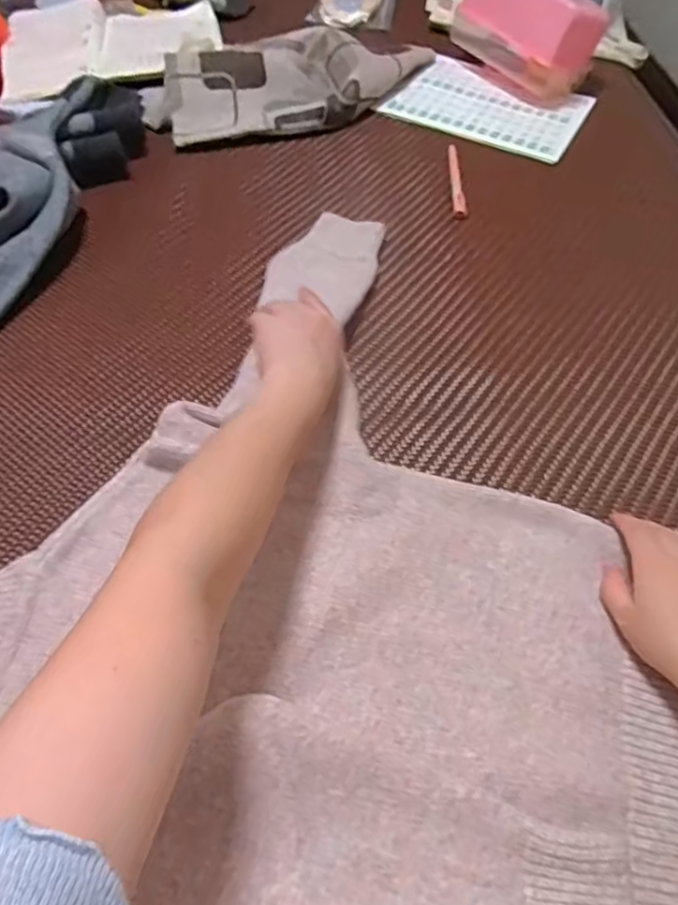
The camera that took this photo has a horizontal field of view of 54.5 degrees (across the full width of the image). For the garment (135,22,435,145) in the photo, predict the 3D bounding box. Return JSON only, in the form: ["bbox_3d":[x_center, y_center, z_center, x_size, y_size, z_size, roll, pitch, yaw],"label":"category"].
[{"bbox_3d":[-0.053,-0.488,0.869,0.407,0.050,0.174,-11,56,-8],"label":"garment"}]

